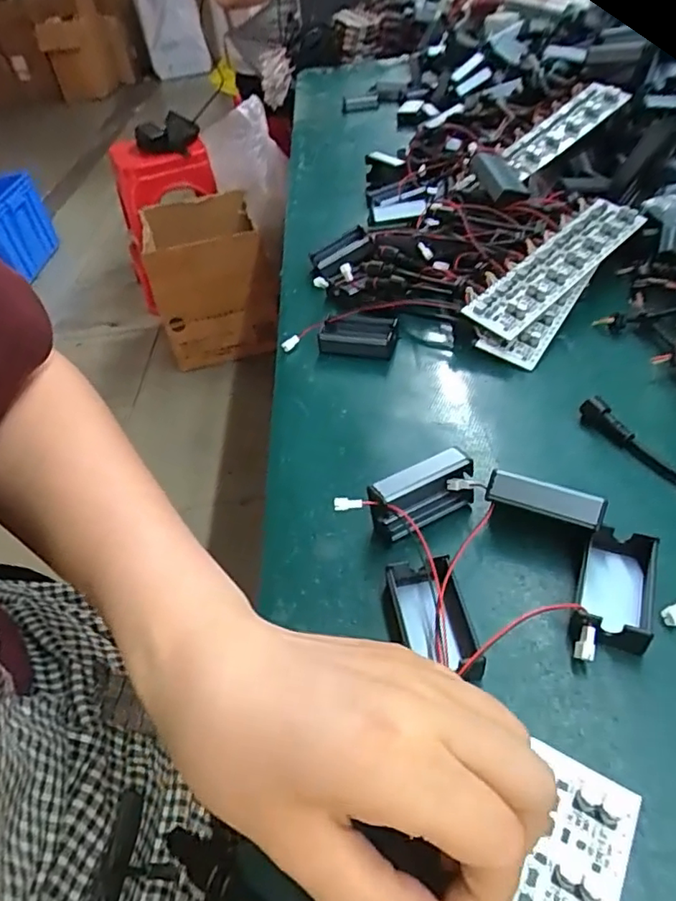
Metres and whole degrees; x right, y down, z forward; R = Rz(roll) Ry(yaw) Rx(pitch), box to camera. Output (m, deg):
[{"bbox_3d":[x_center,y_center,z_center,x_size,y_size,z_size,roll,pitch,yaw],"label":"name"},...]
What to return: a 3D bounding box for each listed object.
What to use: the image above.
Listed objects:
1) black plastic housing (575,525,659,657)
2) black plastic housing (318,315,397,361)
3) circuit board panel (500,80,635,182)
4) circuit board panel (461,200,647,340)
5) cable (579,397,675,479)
[{"bbox_3d":[0.123,0.059,0.250,0.031,0.016,0.051,15,47,22],"label":"black plastic housing"},{"bbox_3d":[0.016,-0.082,0.414,0.053,0.020,0.033,6,45,14],"label":"black plastic housing"},{"bbox_3d":[0.200,-0.287,0.515,0.133,0.021,0.040,-41,51,-11],"label":"circuit board panel"},{"bbox_3d":[0.161,-0.137,0.418,0.165,0.008,0.040,-39,67,-21],"label":"circuit board panel"},{"bbox_3d":[0.173,0.003,0.301,0.012,0.016,0.105,-24,46,-18],"label":"cable"}]

